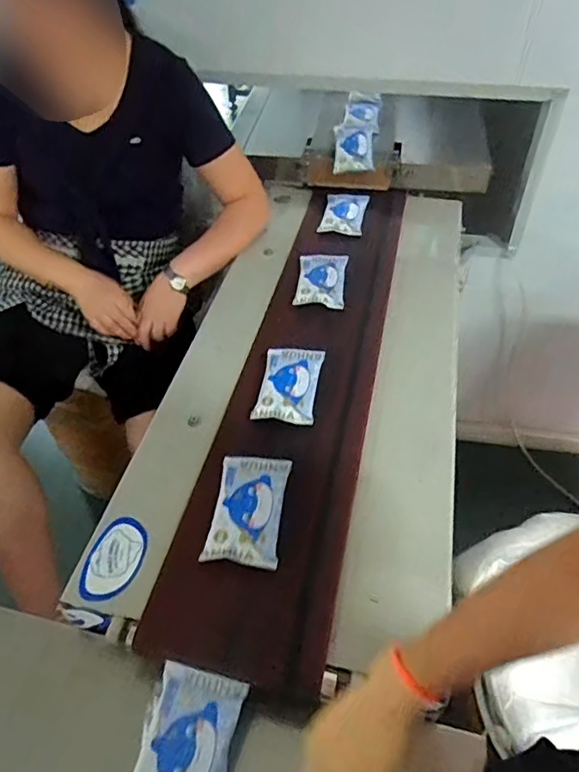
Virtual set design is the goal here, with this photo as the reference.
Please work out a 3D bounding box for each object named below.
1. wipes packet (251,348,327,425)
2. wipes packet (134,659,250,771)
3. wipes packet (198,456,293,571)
[{"bbox_3d":[0.001,-0.007,0.805,0.084,0.014,0.139,8,47,5],"label":"wipes packet"},{"bbox_3d":[-0.100,0.347,0.521,0.087,0.034,0.134,10,48,8],"label":"wipes packet"},{"bbox_3d":[-0.048,0.143,0.659,0.083,0.015,0.145,6,47,4],"label":"wipes packet"}]

